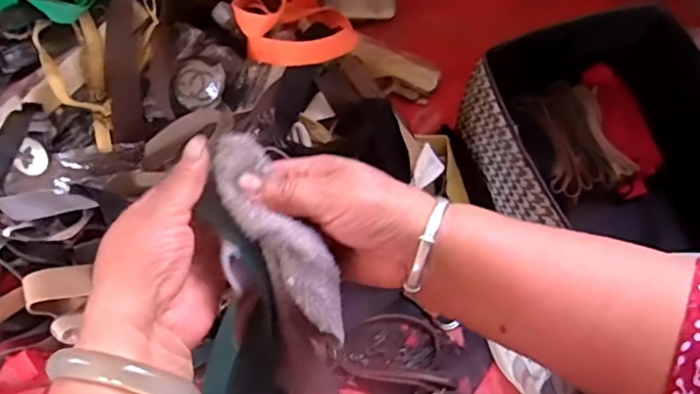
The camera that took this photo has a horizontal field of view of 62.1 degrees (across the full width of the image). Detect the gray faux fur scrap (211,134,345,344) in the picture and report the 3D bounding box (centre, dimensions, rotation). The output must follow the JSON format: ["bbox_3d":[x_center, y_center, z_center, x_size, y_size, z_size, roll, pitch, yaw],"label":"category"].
[{"bbox_3d":[-0.038,0.020,0.326,0.035,0.029,0.128,-31,84,-15],"label":"gray faux fur scrap"}]

